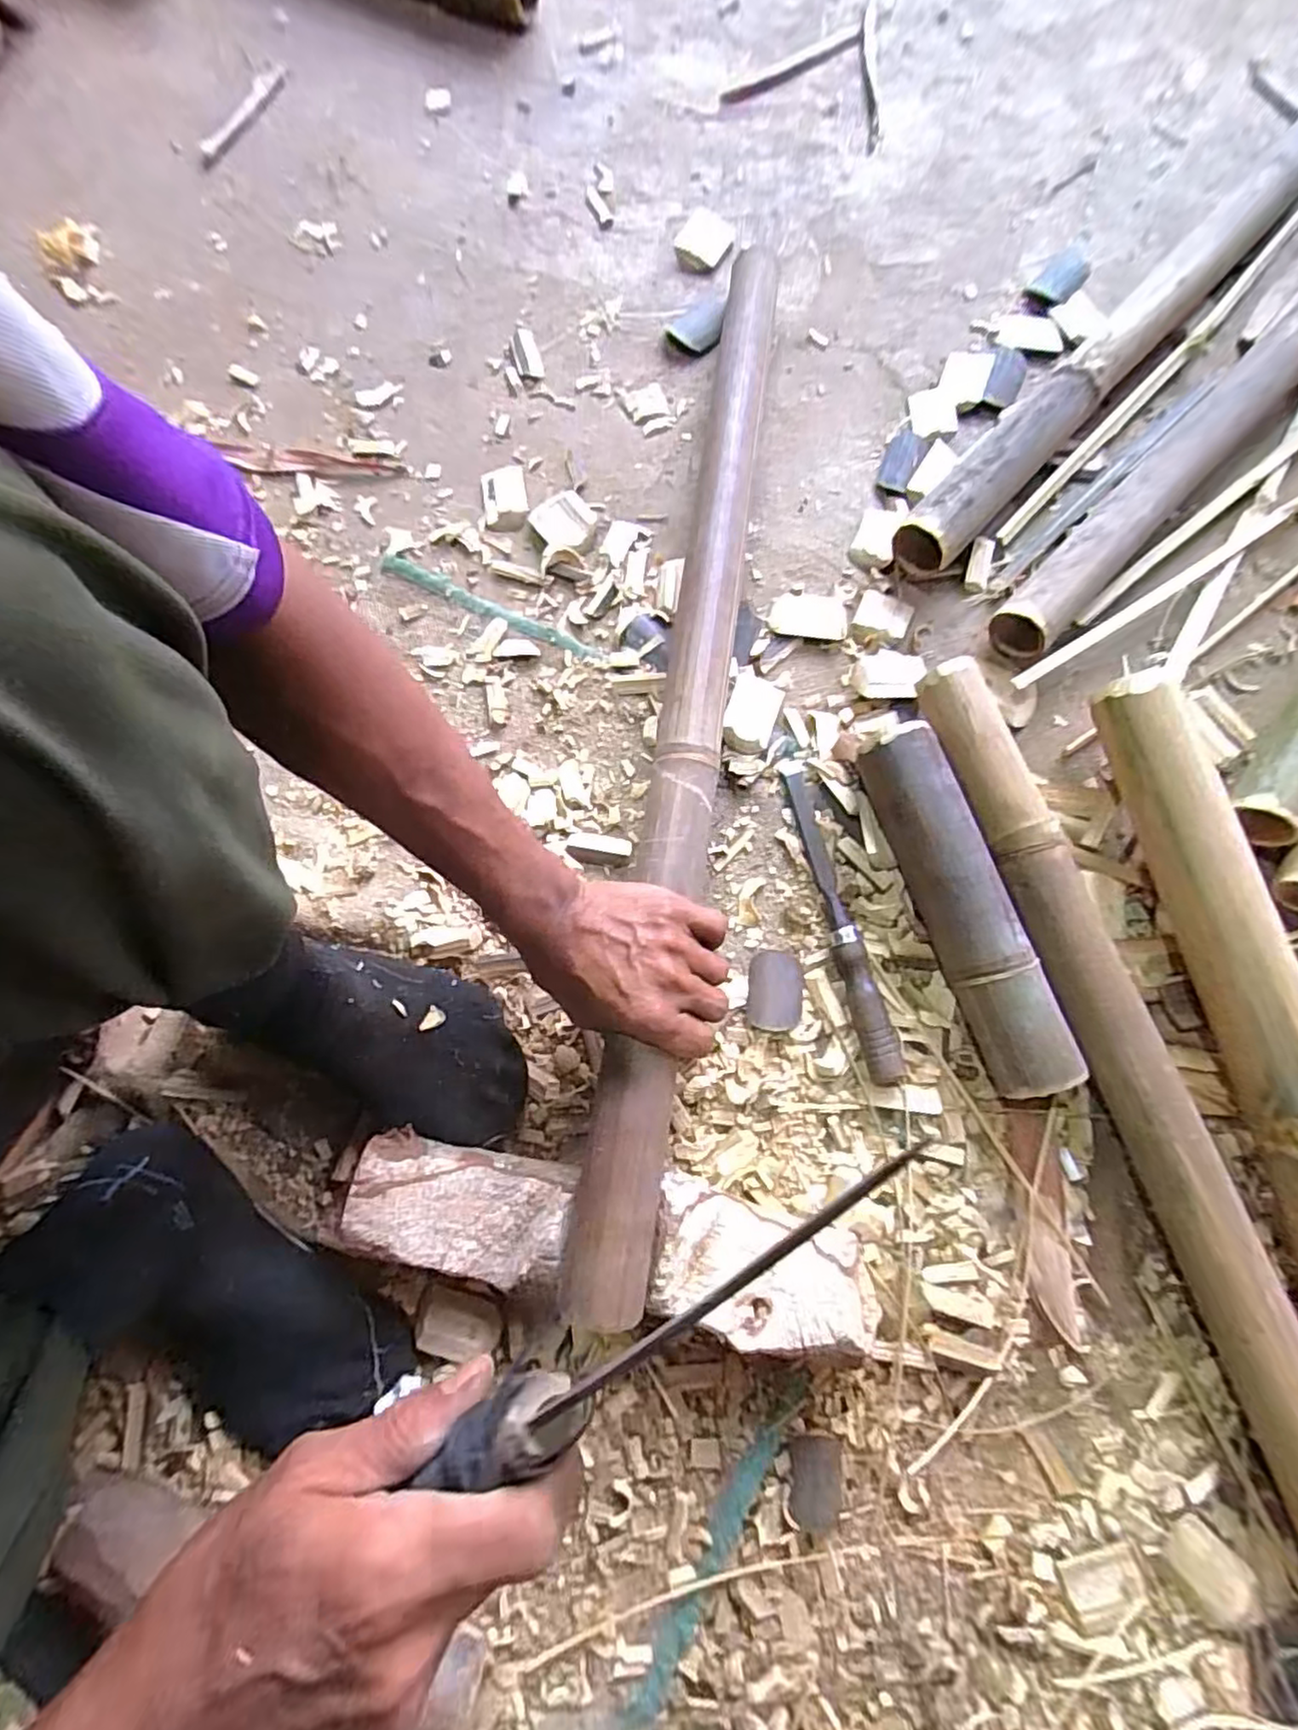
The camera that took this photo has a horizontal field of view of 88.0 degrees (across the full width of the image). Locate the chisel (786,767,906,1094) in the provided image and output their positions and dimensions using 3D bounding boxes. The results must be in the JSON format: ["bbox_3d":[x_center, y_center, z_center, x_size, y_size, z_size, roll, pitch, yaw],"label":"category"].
[{"bbox_3d":[0.139,0.041,0.498,0.024,0.026,0.242,-14,78,-2],"label":"chisel"}]

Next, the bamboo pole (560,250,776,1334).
[{"bbox_3d":[0.035,-0.128,0.493,0.047,0.038,0.814,8,74,3],"label":"bamboo pole"}]

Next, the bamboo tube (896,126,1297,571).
[{"bbox_3d":[0.426,-0.476,0.602,0.057,0.059,0.617,42,81,9],"label":"bamboo tube"}]

